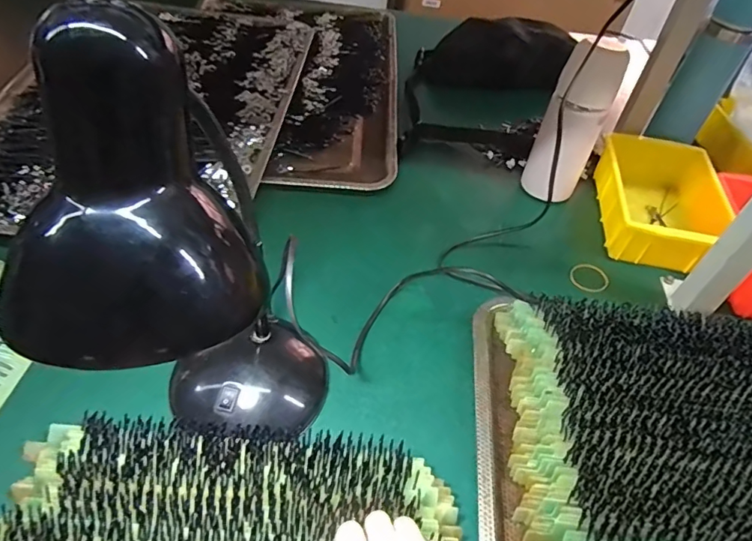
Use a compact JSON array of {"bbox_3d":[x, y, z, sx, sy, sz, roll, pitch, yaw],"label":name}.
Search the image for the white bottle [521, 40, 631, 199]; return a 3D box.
[{"bbox_3d":[0.239,-0.174,0.597,0.070,0.190,0.060,20,51,15],"label":"white bottle"}]

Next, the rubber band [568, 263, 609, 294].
[{"bbox_3d":[0.250,0.009,0.571,0.043,0.007,0.041,0,57,0],"label":"rubber band"}]

